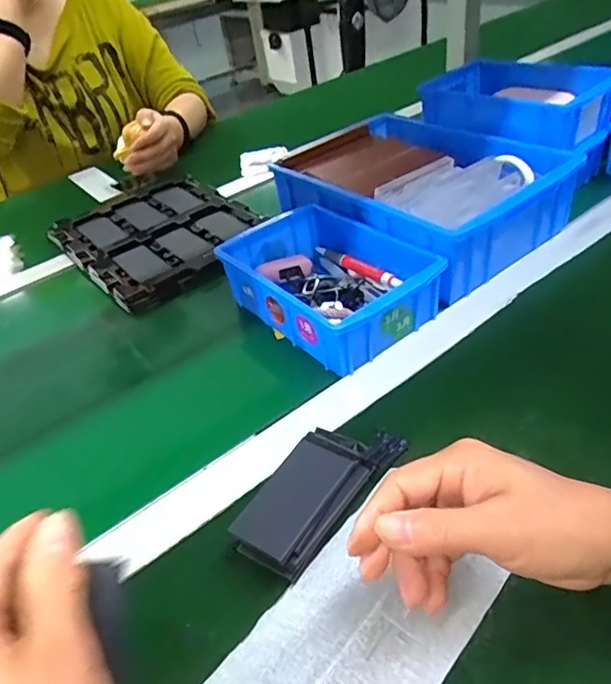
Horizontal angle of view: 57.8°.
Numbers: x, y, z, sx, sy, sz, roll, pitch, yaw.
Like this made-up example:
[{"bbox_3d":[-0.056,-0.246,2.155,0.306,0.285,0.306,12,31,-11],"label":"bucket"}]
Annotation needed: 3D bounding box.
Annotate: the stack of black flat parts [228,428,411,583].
[{"bbox_3d":[0.010,0.097,0.379,0.056,0.032,0.136,24,49,35],"label":"stack of black flat parts"}]

